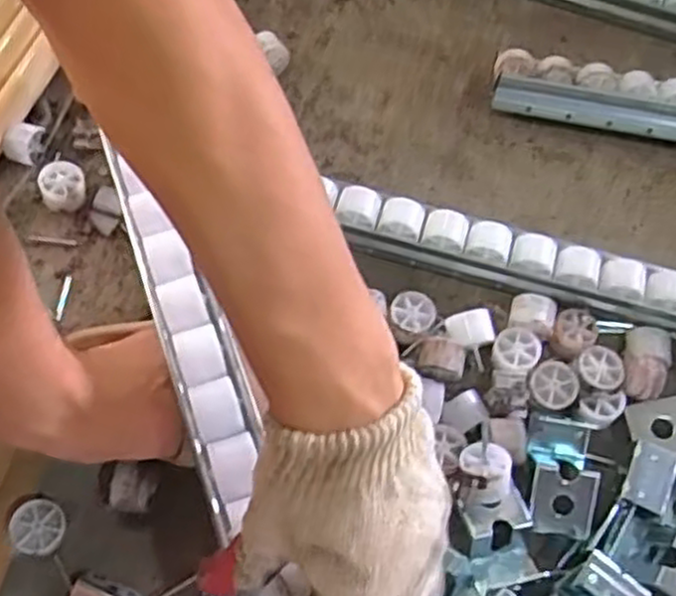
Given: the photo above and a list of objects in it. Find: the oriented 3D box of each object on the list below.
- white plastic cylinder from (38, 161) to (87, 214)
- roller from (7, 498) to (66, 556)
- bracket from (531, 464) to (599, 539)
[{"bbox_3d":[-0.224,-0.090,0.617,0.036,0.029,0.032,-14,68,-10],"label":"white plastic cylinder"},{"bbox_3d":[-0.201,0.154,0.505,0.033,0.022,0.034,2,66,-4],"label":"roller"},{"bbox_3d":[0.158,0.144,0.530,0.046,0.015,0.049,4,103,-1],"label":"bracket"}]

